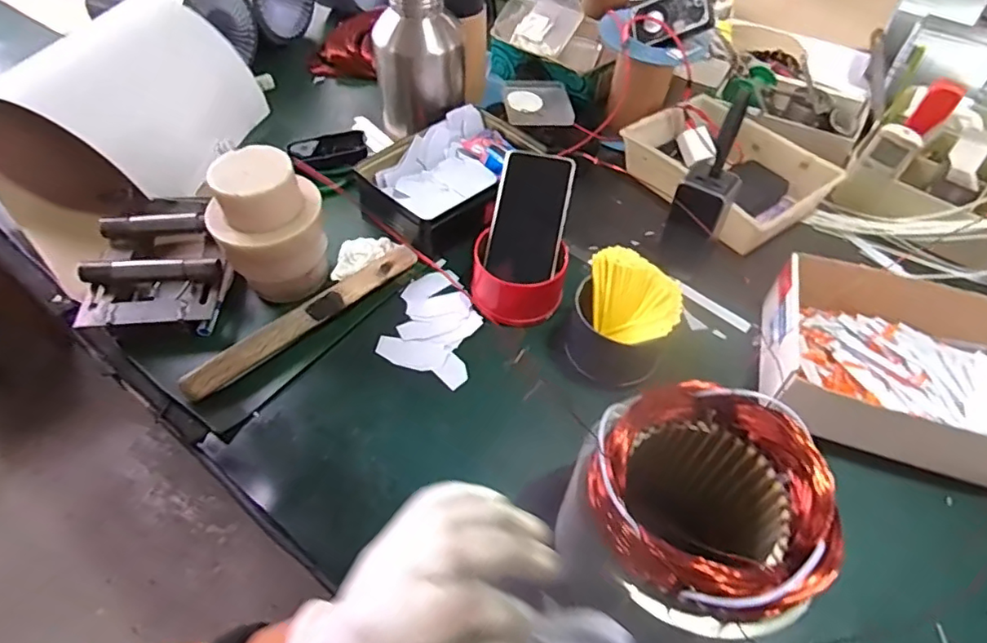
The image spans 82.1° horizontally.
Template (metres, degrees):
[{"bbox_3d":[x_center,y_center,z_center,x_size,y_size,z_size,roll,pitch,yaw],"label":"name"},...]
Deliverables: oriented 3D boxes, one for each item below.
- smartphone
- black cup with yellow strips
[{"bbox_3d":[0.040,-0.113,0.623,0.078,0.007,0.142,11,89,11],"label":"smartphone"},{"bbox_3d":[0.132,0.002,0.587,0.101,0.106,0.093,0,52,0],"label":"black cup with yellow strips"}]

